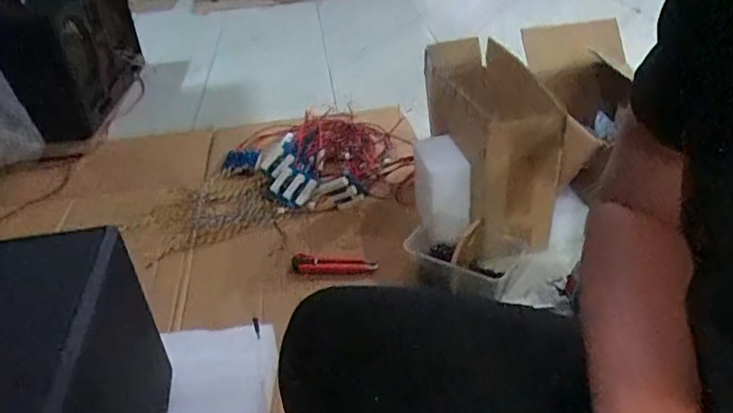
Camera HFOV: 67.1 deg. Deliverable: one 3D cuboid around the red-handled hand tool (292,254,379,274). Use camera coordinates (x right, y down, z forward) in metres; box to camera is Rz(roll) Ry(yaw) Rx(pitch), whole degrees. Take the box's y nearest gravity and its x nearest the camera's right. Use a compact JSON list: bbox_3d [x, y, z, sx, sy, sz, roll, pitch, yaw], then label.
[{"bbox_3d":[-0.055,0.105,0.993,0.152,0.022,0.033,3,77,-8],"label":"red-handled hand tool"}]

